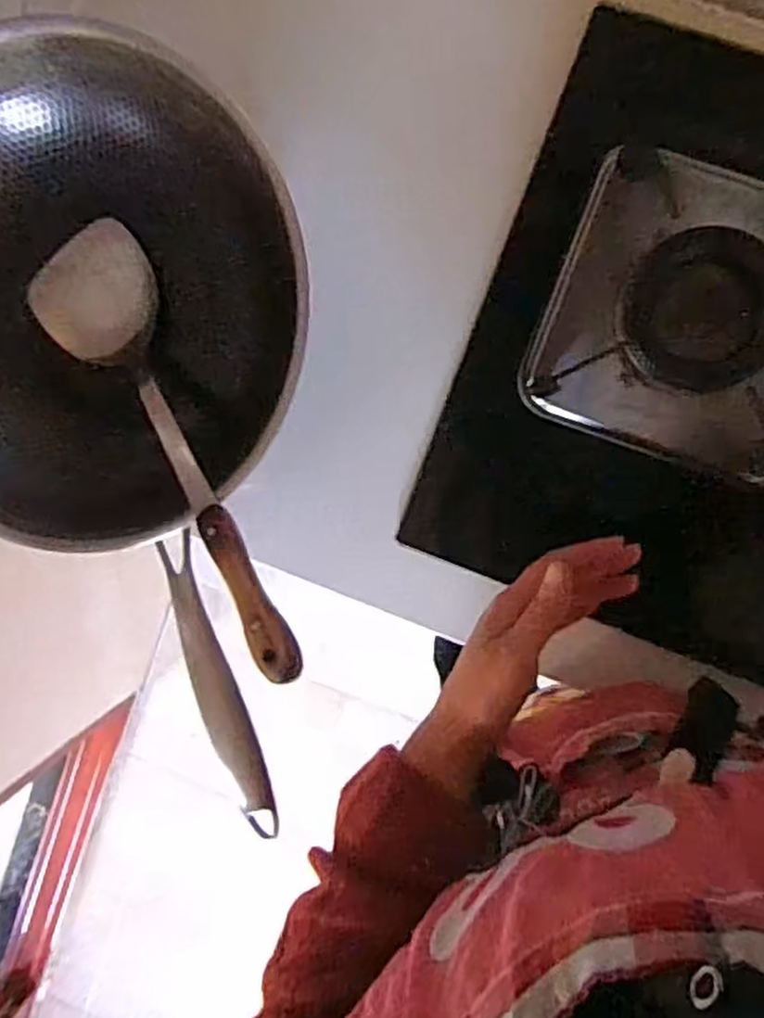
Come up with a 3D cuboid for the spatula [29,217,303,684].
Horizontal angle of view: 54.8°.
[{"bbox_3d":[-0.149,-0.043,0.519,0.100,0.066,0.372,-34,68,8],"label":"spatula"}]

